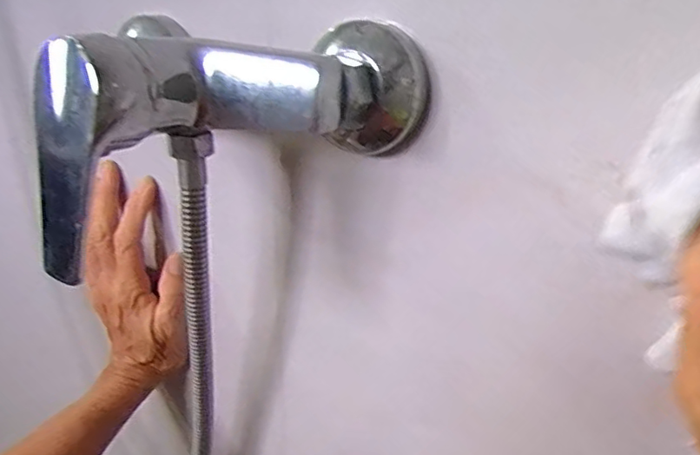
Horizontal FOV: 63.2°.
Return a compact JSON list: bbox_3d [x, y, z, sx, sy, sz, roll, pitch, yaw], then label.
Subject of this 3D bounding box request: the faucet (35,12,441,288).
[{"bbox_3d":[-0.054,-0.049,0.268,0.179,0.092,0.062,-12,23,-12],"label":"faucet"}]

